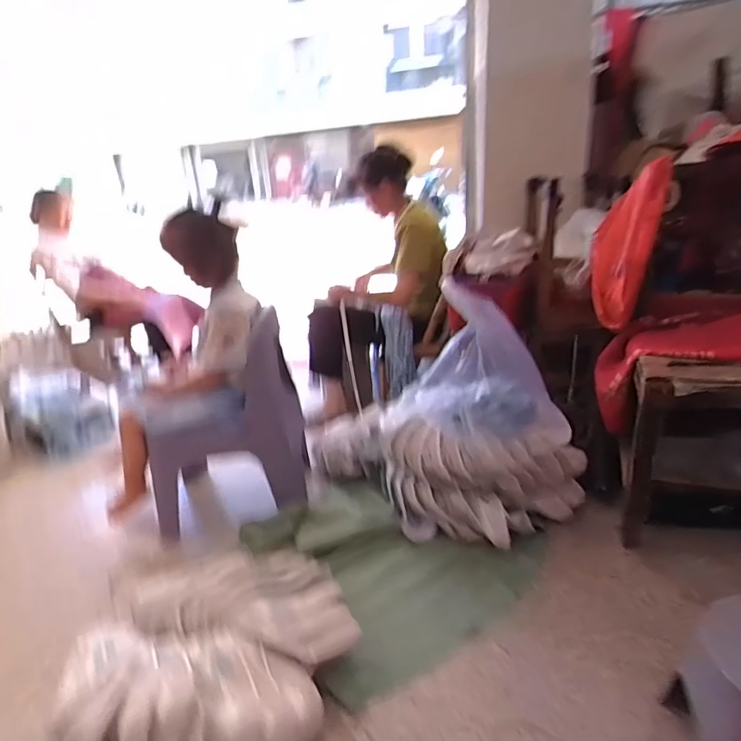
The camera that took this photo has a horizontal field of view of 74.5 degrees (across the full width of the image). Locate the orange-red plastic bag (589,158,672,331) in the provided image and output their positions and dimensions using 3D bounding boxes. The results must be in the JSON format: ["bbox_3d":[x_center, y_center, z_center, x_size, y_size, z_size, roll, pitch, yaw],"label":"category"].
[{"bbox_3d":[0.636,-0.312,1.231,0.152,0.407,0.098,15,1,37],"label":"orange-red plastic bag"}]

